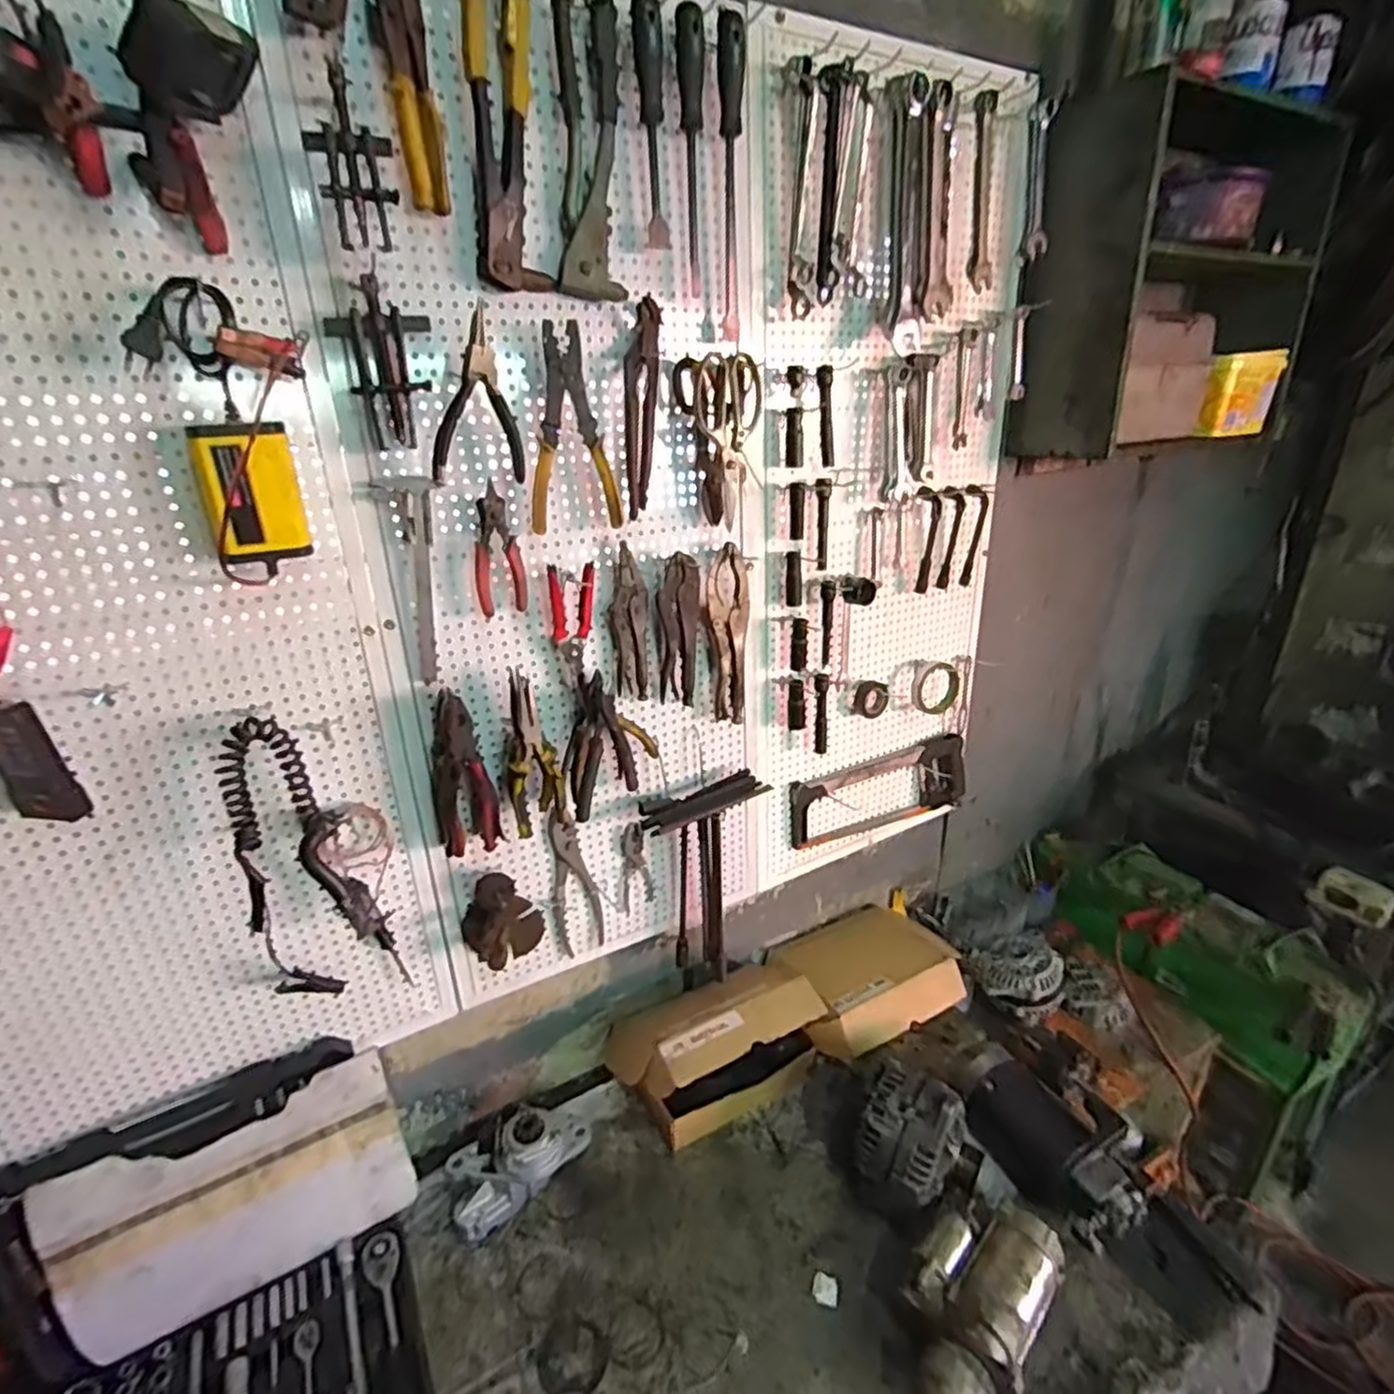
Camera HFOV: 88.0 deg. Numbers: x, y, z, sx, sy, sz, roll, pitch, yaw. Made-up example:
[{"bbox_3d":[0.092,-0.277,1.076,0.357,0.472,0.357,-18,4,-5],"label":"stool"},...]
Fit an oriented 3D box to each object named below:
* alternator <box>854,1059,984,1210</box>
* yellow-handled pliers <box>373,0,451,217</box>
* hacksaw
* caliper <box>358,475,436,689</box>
[{"bbox_3d":[0.303,0.614,0.986,0.145,0.151,0.126,14,28,33],"label":"alternator"},{"bbox_3d":[-0.261,-0.564,0.647,0.045,0.211,0.052,-6,24,-10],"label":"yellow-handled pliers"},{"bbox_3d":[0.346,0.177,1.324,0.434,0.160,0.050,-14,26,-26],"label":"hacksaw"},{"bbox_3d":[-0.315,-0.128,0.811,0.069,0.224,0.022,-11,25,-20],"label":"caliper"}]

